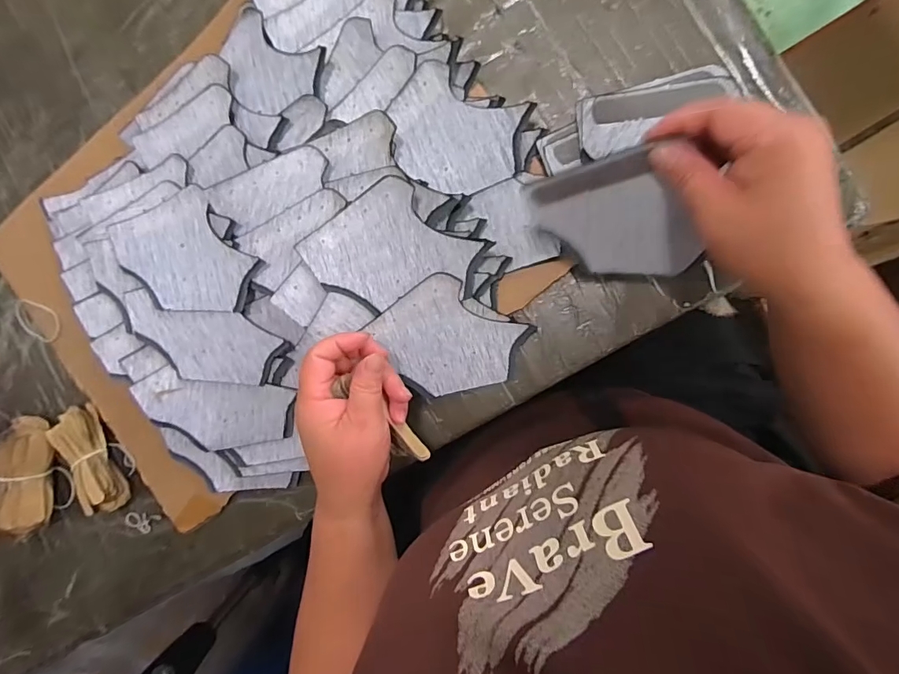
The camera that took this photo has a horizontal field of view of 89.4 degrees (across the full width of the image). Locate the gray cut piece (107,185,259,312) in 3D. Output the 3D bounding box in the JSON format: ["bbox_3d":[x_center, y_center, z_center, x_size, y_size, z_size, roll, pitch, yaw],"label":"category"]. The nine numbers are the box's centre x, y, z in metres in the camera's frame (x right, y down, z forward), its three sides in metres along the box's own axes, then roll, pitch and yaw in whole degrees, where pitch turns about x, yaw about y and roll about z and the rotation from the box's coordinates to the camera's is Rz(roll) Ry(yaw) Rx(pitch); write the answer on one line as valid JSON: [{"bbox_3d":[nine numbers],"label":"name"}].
[{"bbox_3d":[-0.230,-0.072,0.392,0.098,0.007,0.119,-39,88,10],"label":"gray cut piece"}]

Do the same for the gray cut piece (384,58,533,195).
[{"bbox_3d":[0.002,-0.160,0.363,0.103,0.004,0.082,24,104,3],"label":"gray cut piece"}]

